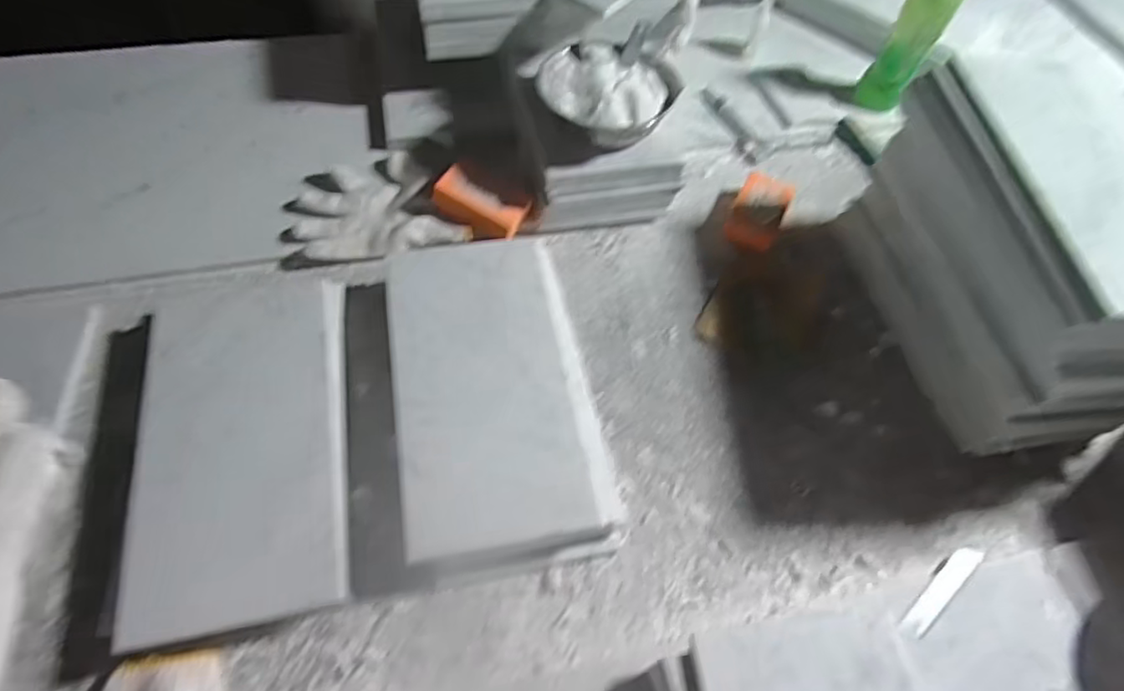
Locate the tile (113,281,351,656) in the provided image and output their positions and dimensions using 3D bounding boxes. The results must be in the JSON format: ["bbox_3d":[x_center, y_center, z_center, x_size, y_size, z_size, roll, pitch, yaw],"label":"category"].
[{"bbox_3d":[-0.265,0.073,0.541,0.158,0.021,0.303,-6,61,-14],"label":"tile"}]

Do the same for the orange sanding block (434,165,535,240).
[{"bbox_3d":[-0.087,-0.156,0.702,0.097,0.026,0.053,25,55,-5],"label":"orange sanding block"}]

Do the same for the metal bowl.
[{"bbox_3d":[0.049,-0.276,0.697,0.141,0.038,0.141,1,57,-2],"label":"metal bowl"}]

